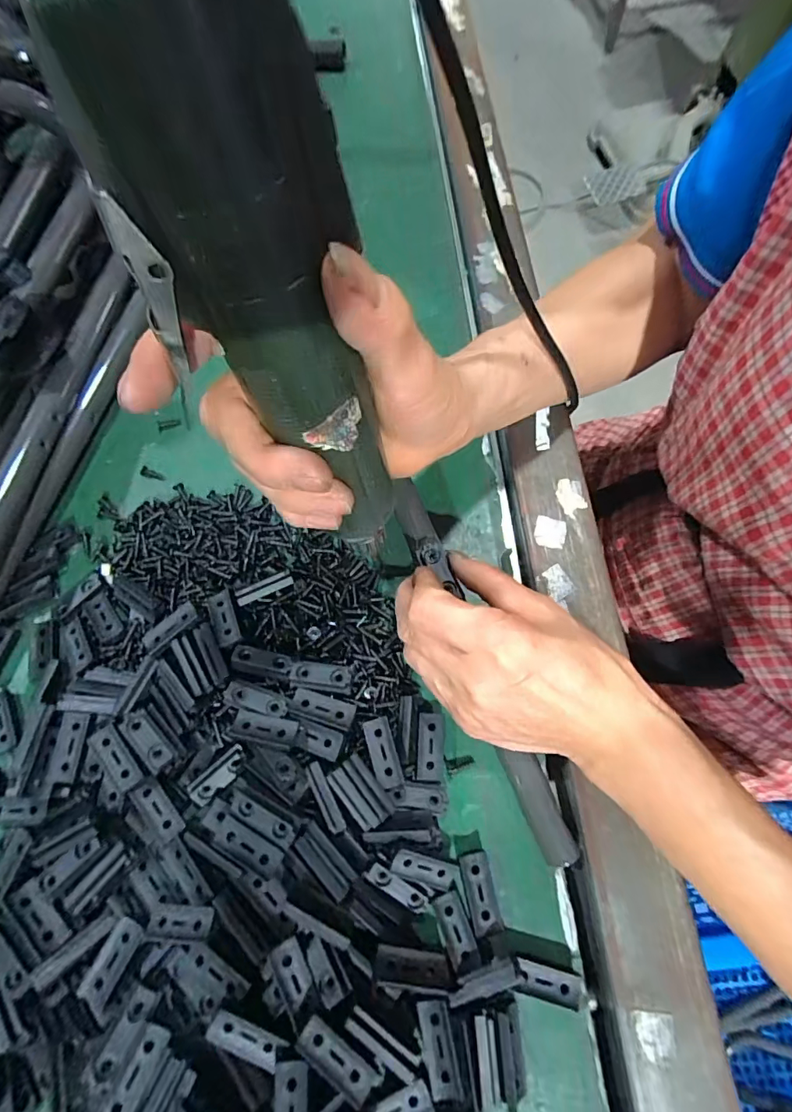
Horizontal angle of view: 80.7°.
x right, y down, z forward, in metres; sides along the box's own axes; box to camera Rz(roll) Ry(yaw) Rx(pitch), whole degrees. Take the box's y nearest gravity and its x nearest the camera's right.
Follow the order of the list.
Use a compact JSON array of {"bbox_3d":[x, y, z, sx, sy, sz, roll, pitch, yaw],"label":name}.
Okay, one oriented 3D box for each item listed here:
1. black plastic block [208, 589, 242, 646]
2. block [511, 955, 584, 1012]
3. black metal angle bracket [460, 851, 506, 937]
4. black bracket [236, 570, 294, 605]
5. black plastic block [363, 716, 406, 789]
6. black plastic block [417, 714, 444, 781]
[{"bbox_3d":[-0.101,0.035,0.275,0.014,0.004,0.037,-27,57,-7],"label":"black plastic block"},{"bbox_3d":[0.074,0.207,0.226,0.033,0.010,0.014,15,73,6],"label":"block"},{"bbox_3d":[0.043,0.171,0.239,0.014,0.006,0.035,-12,72,-2],"label":"black metal angle bracket"},{"bbox_3d":[-0.080,0.019,0.285,0.034,0.011,0.010,-26,73,-7],"label":"black bracket"},{"bbox_3d":[-0.006,0.106,0.252,0.014,0.012,0.035,-17,72,-4],"label":"black plastic block"},{"bbox_3d":[0.020,0.106,0.260,0.015,0.004,0.034,2,72,2],"label":"black plastic block"}]

